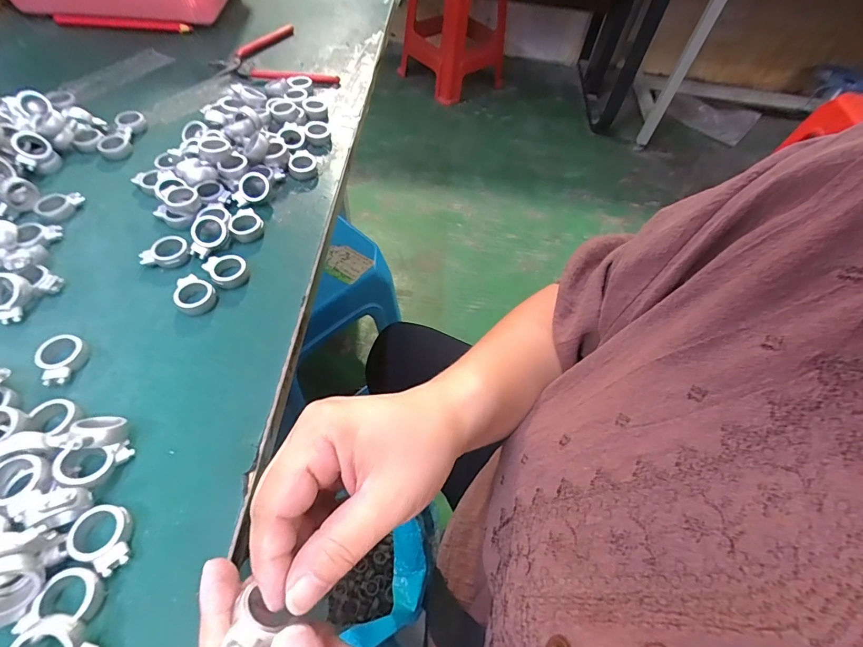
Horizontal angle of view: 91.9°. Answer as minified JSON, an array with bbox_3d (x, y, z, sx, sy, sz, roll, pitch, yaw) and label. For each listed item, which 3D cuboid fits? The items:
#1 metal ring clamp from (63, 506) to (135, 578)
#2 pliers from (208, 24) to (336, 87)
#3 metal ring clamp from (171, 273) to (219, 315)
[{"bbox_3d":[-0.165,0.108,0.213,0.033,0.010,0.026,23,57,11],"label":"metal ring clamp"},{"bbox_3d":[-0.192,-0.311,0.493,0.114,0.009,0.146,-26,62,-20],"label":"pliers"},{"bbox_3d":[-0.172,-0.022,0.302,0.028,0.010,0.032,-36,66,-25],"label":"metal ring clamp"}]

